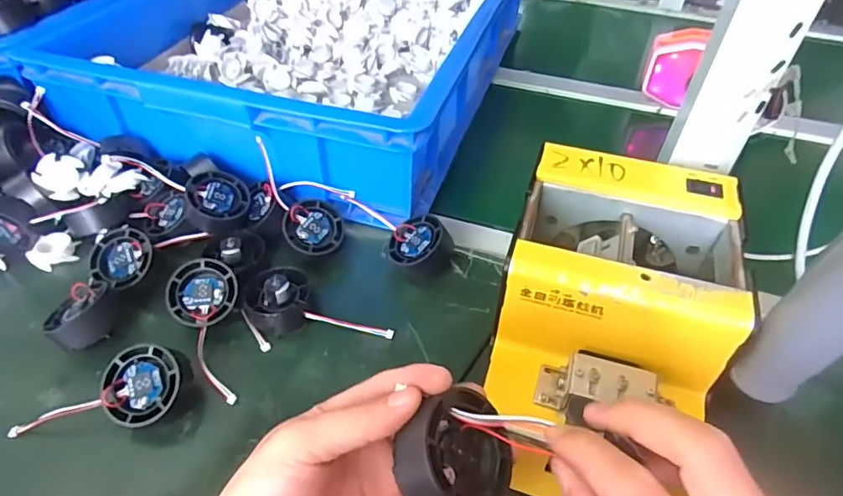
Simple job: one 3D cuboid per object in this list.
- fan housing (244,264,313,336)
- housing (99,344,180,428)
[{"bbox_3d":[-0.116,0.038,0.430,0.048,0.026,0.055,0,45,-2],"label":"fan housing"},{"bbox_3d":[-0.189,0.099,0.368,0.050,0.037,0.049,0,53,0],"label":"housing"}]

